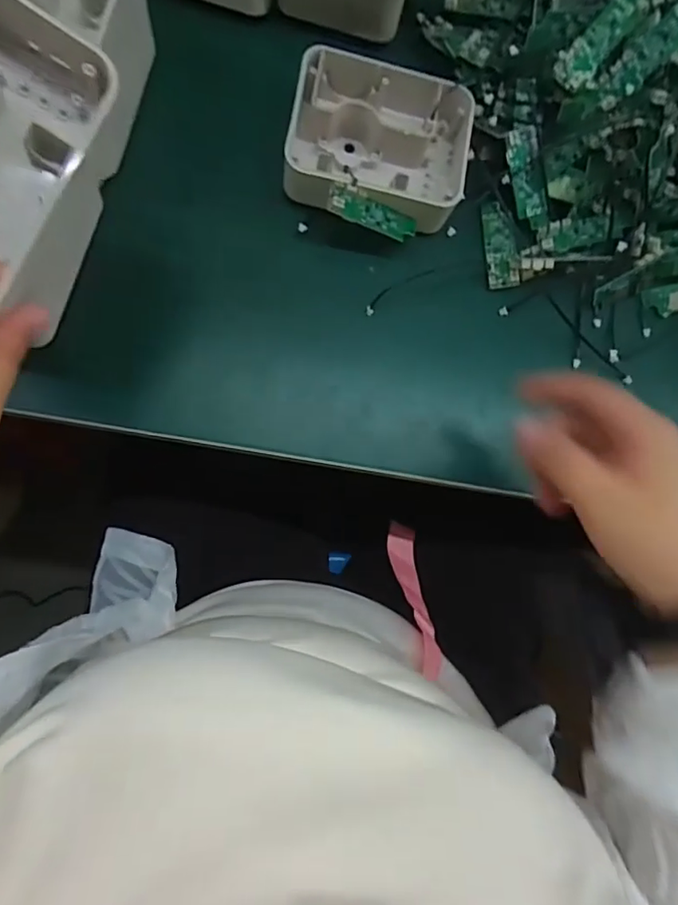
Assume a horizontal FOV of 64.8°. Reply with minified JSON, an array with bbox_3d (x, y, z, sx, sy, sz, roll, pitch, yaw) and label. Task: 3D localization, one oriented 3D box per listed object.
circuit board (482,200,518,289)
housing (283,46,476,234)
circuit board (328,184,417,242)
[{"bbox_3d":[0.126,-0.161,0.410,0.023,0.007,0.069,-4,81,-8],"label":"circuit board"},{"bbox_3d":[0.029,-0.223,0.389,0.129,0.033,0.110,8,80,-6],"label":"housing"},{"bbox_3d":[0.025,-0.169,0.379,0.068,0.005,0.023,10,86,-26],"label":"circuit board"}]

